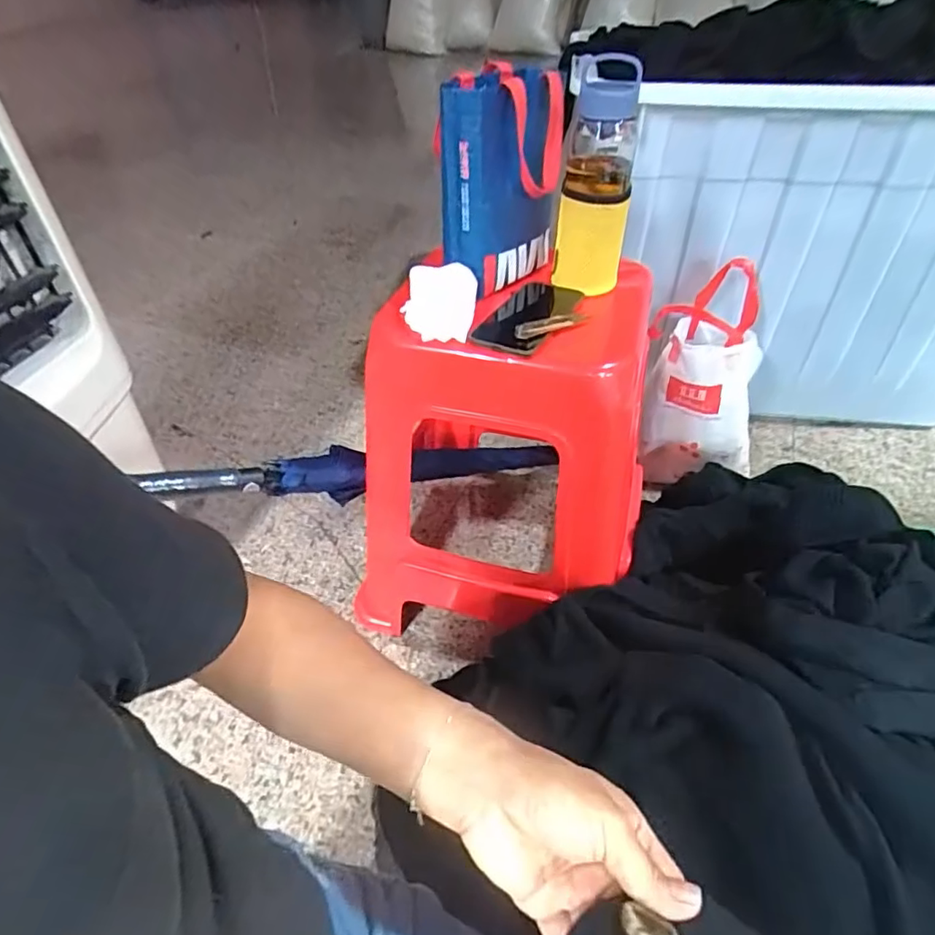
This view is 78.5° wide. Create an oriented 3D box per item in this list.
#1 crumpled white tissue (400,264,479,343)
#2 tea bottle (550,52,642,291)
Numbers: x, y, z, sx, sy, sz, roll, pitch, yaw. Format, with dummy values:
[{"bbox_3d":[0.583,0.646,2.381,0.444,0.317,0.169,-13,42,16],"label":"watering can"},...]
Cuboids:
[{"bbox_3d":[-0.033,-0.190,0.651,0.087,0.049,0.105,0,43,1],"label":"crumpled white tissue"},{"bbox_3d":[0.148,-0.325,0.659,0.079,0.227,0.078,5,43,7],"label":"tea bottle"}]

